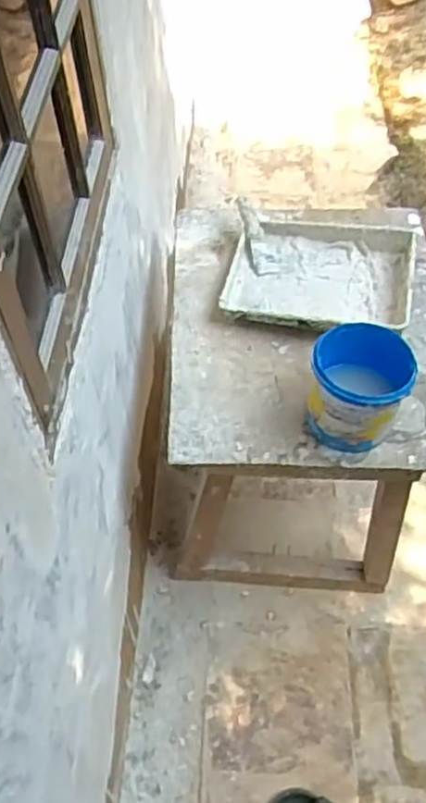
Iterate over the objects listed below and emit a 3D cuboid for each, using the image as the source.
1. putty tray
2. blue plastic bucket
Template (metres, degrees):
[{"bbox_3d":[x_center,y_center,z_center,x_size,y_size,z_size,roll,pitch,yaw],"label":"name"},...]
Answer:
[{"bbox_3d":[0.213,-0.250,1.439,0.362,0.061,0.302,9,54,10],"label":"putty tray"},{"bbox_3d":[0.243,-0.014,1.194,0.158,0.155,0.163,-2,53,2],"label":"blue plastic bucket"}]

